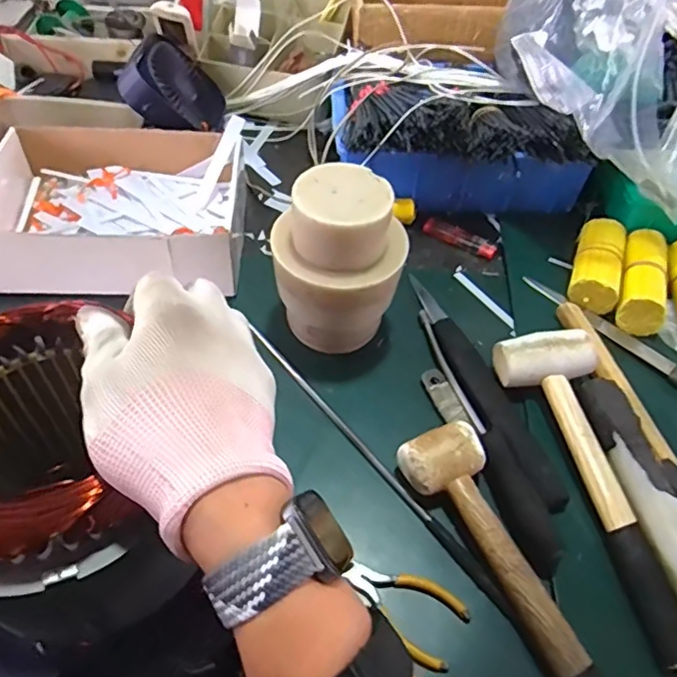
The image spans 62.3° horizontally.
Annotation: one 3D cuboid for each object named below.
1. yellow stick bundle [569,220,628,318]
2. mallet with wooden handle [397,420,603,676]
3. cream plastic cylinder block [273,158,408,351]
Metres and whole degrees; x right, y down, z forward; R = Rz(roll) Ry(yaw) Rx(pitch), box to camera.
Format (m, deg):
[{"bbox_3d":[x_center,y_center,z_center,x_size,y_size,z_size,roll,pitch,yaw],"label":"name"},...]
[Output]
[{"bbox_3d":[0.272,-0.080,0.589,0.047,0.045,0.124,20,54,11],"label":"yellow stick bundle"},{"bbox_3d":[0.131,0.171,0.374,0.061,0.036,0.257,-23,58,-20],"label":"mallet with wooden handle"},{"bbox_3d":[-0.003,-0.056,0.484,0.110,0.155,0.094,4,52,-1],"label":"cream plastic cylinder block"}]

